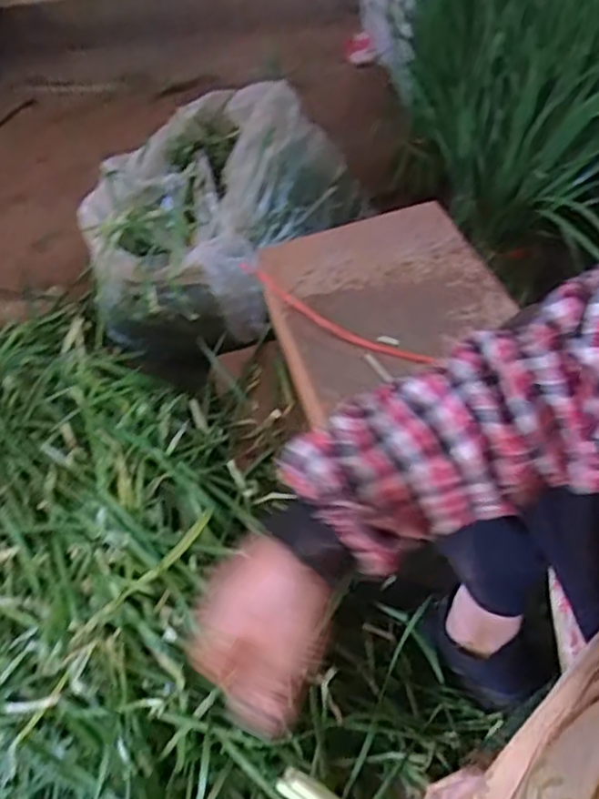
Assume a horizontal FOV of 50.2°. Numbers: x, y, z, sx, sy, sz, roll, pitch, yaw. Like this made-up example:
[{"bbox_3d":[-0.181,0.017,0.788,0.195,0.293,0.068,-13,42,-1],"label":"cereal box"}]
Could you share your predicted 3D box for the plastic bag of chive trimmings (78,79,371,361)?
[{"bbox_3d":[-0.132,-0.316,1.103,0.360,0.221,0.543,18,56,20],"label":"plastic bag of chive trimmings"}]

